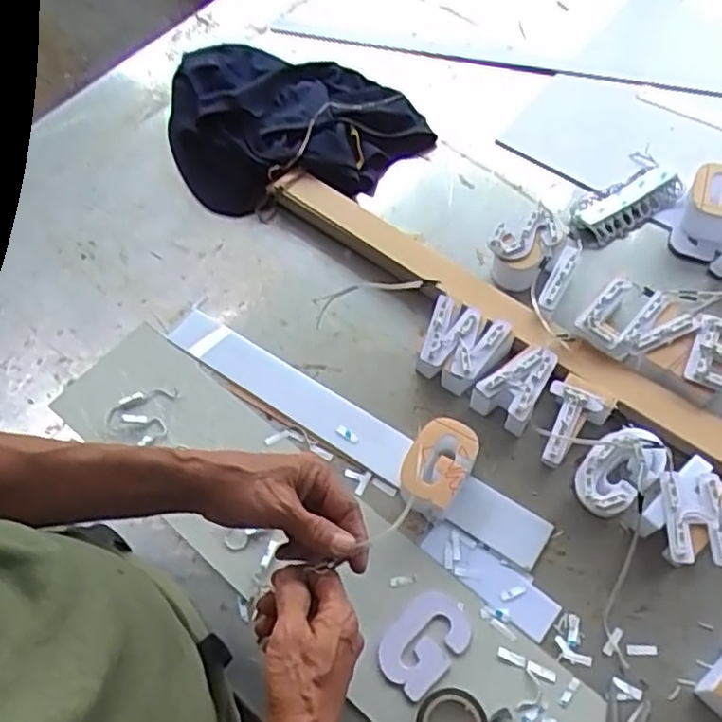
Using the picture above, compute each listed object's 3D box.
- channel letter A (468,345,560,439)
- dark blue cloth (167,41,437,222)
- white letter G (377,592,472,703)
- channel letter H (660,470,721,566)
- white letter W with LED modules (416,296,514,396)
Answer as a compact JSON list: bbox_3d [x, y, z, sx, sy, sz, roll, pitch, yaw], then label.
[{"bbox_3d":[0.159,0.023,0.685,0.061,0.051,0.082,31,68,19],"label":"channel letter A"},{"bbox_3d":[-0.082,-0.326,0.875,0.339,0.068,0.264,-8,61,0],"label":"dark blue cloth"},{"bbox_3d":[0.057,0.248,0.589,0.087,0.010,0.058,-41,66,-17],"label":"white letter G"},{"bbox_3d":[0.298,0.139,0.591,0.052,0.015,0.080,1,62,5],"label":"channel letter H"},{"bbox_3d":[0.108,-0.013,0.704,0.084,0.046,0.079,24,66,16],"label":"white letter W with LED modules"}]

